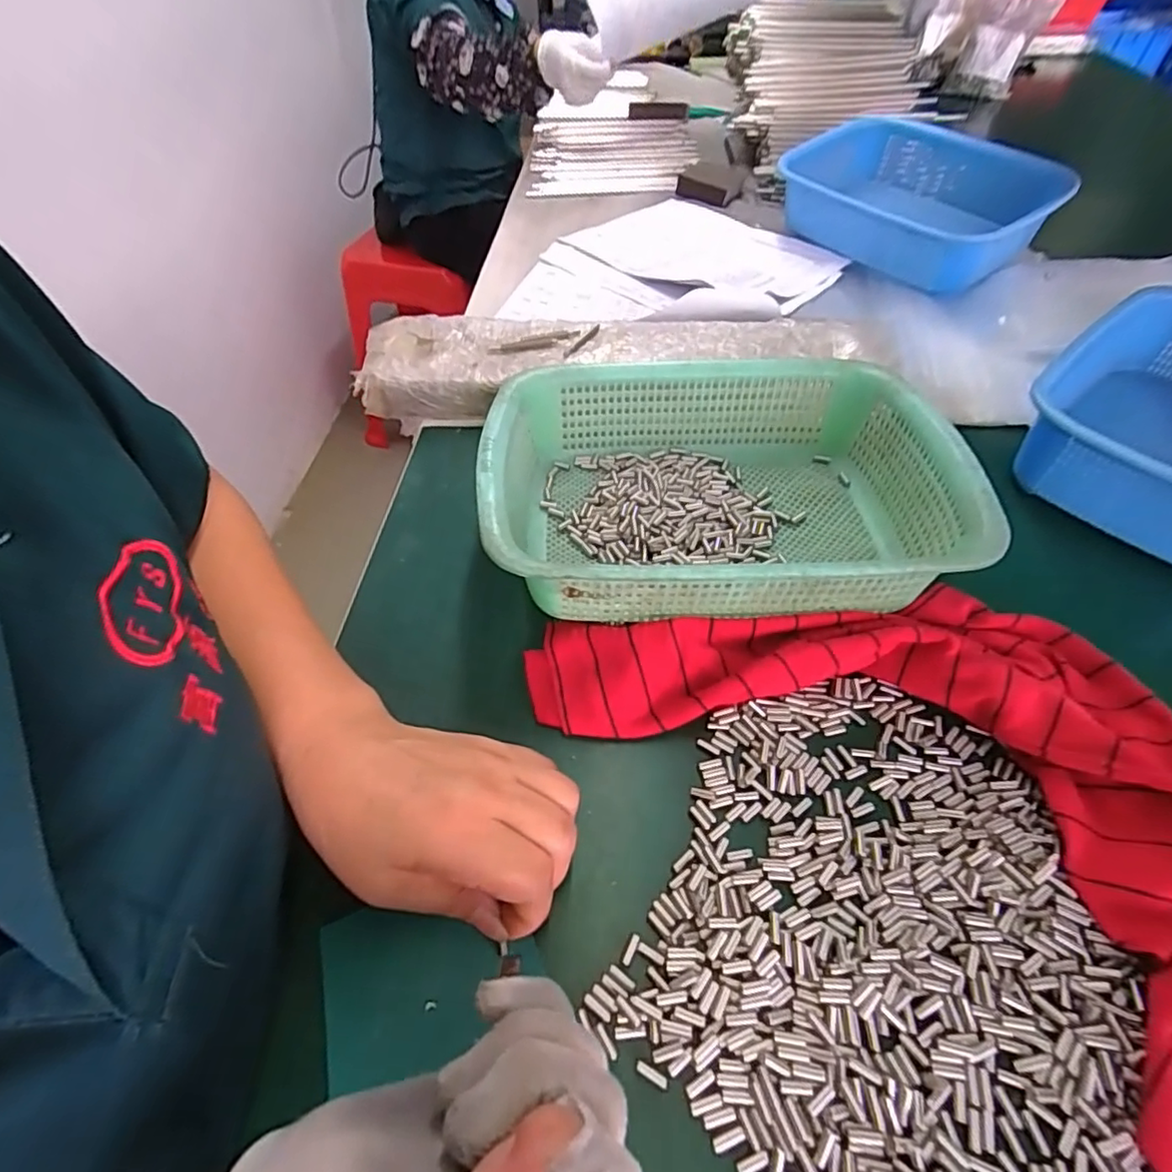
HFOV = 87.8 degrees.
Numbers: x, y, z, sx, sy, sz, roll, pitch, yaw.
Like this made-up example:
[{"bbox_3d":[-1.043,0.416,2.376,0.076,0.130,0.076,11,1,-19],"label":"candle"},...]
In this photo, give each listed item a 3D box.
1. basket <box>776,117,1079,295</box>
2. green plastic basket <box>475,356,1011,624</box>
[{"bbox_3d":[0.395,-0.469,0.736,0.237,0.093,0.302,-32,57,-23],"label":"basket"},{"bbox_3d":[0.085,-0.066,0.413,0.290,0.080,0.217,-1,51,1],"label":"green plastic basket"}]

